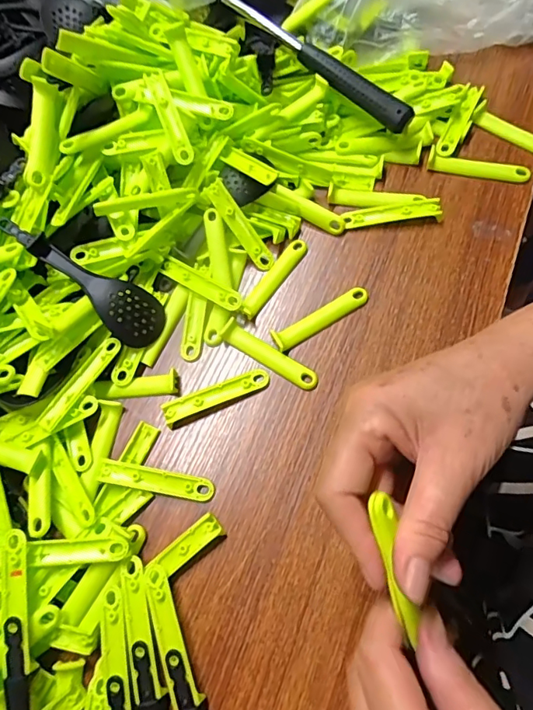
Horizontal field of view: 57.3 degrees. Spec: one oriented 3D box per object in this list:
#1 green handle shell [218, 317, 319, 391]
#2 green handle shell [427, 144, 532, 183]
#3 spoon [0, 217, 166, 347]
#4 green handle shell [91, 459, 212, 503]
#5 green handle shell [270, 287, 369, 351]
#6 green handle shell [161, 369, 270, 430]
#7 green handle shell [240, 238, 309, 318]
[{"bbox_3d":[0.002,0.001,0.346,0.077,0.008,0.016,31,75,17],"label":"green handle shell"},{"bbox_3d":[0.166,-0.149,0.382,0.075,0.008,0.016,12,70,11],"label":"green handle shell"},{"bbox_3d":[-0.129,-0.053,0.340,0.126,0.015,0.040,35,74,-9],"label":"spoon"},{"bbox_3d":[-0.073,0.082,0.318,0.077,0.005,0.015,8,70,9],"label":"green handle shell"},{"bbox_3d":[0.040,-0.027,0.350,0.076,0.006,0.015,-28,68,-5],"label":"green handle shell"},{"bbox_3d":[-0.035,0.027,0.337,0.075,0.004,0.016,-25,68,-4],"label":"green handle shell"},{"bbox_3d":[0.005,-0.059,0.367,0.016,0.012,0.075,33,75,17],"label":"green handle shell"}]

